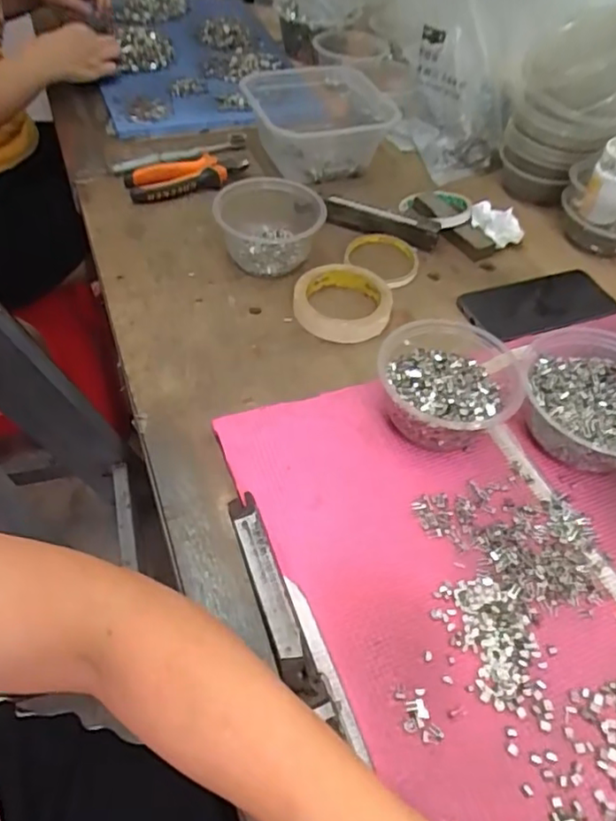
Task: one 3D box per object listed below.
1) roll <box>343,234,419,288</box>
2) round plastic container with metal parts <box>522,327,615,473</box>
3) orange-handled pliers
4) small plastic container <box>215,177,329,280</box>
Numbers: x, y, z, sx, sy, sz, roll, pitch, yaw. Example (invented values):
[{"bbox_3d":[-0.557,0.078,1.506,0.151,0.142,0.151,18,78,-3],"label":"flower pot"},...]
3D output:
[{"bbox_3d":[0.086,-0.171,0.682,0.080,0.020,0.080,2,51,-3],"label":"roll"},{"bbox_3d":[0.246,-0.005,0.506,0.130,0.053,0.135,2,51,-3],"label":"round plastic container with metal parts"},{"bbox_3d":[-0.144,-0.290,0.743,0.153,0.030,0.068,-17,54,-18],"label":"orange-handled pliers"},{"bbox_3d":[-0.040,-0.199,0.653,0.118,0.061,0.097,-4,51,-7],"label":"small plastic container"}]

